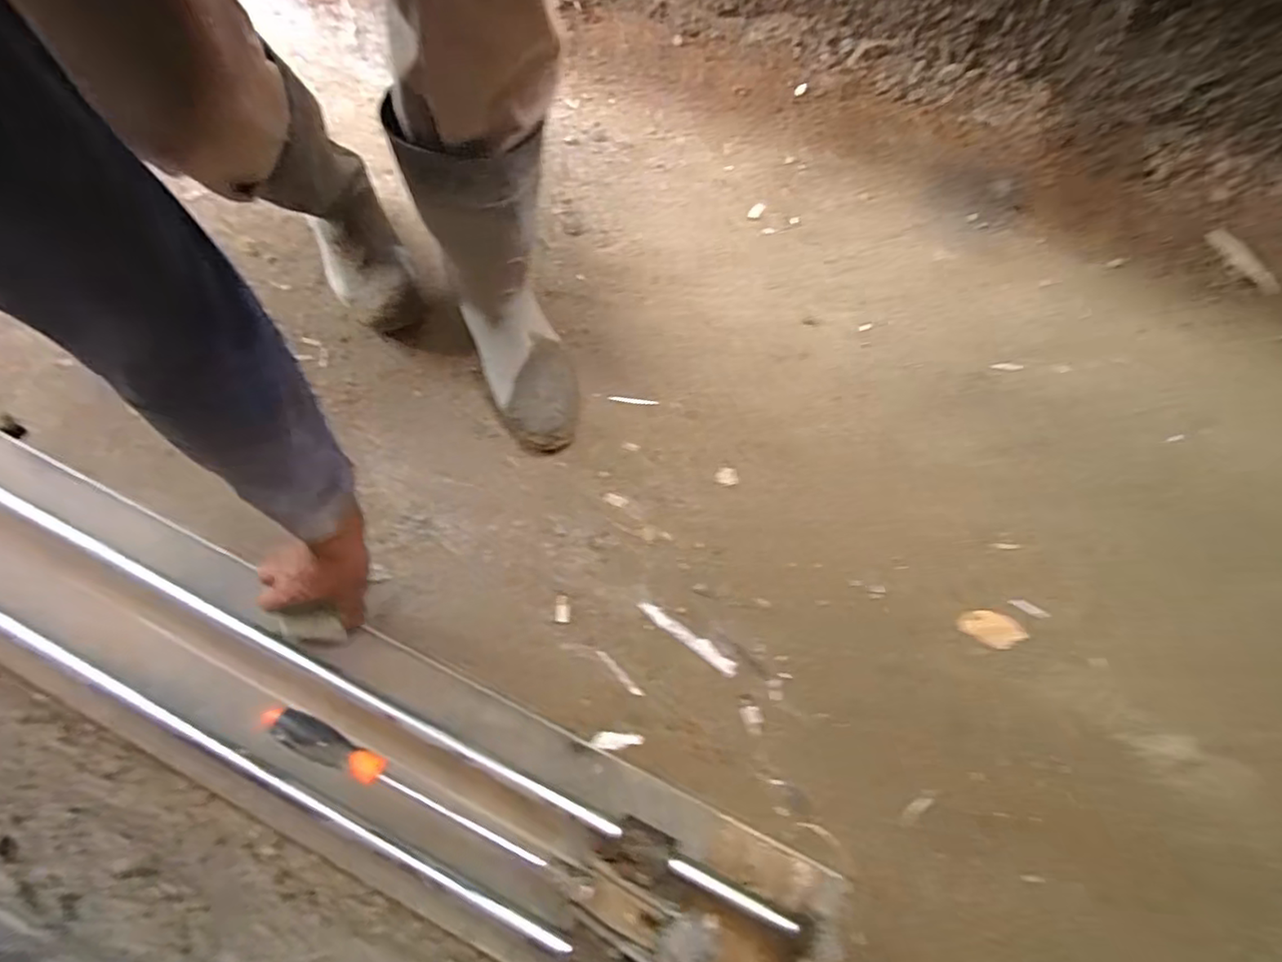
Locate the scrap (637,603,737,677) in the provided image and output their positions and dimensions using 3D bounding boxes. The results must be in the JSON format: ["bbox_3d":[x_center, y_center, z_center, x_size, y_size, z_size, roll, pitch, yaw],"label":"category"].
[{"bbox_3d":[0.053,0.176,0.701,0.128,0.008,0.018,35,76,11],"label":"scrap"}]

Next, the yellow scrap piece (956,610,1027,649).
[{"bbox_3d":[0.400,0.168,0.706,0.071,0.004,0.036,20,73,7],"label":"yellow scrap piece"}]

